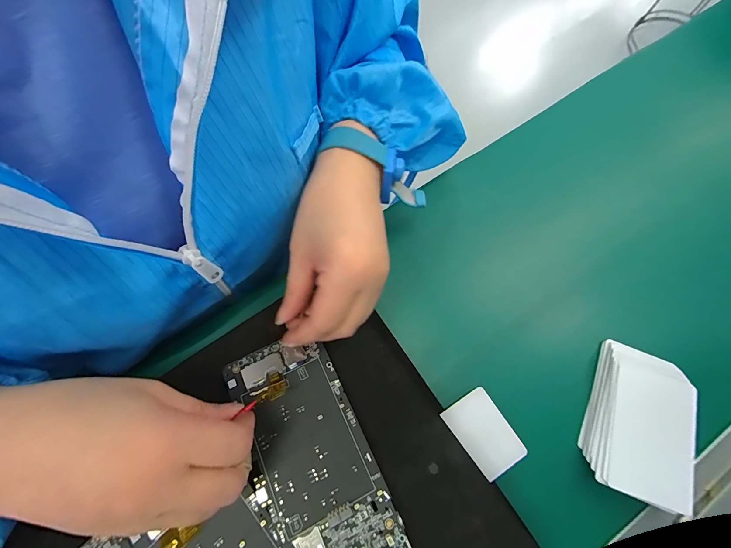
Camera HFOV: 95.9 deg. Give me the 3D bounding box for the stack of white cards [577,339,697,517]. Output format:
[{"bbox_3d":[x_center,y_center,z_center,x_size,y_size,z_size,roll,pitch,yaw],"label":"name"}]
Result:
[{"bbox_3d":[0.199,0.106,0.240,0.063,0.021,0.100,20,75,6],"label":"stack of white cards"}]

